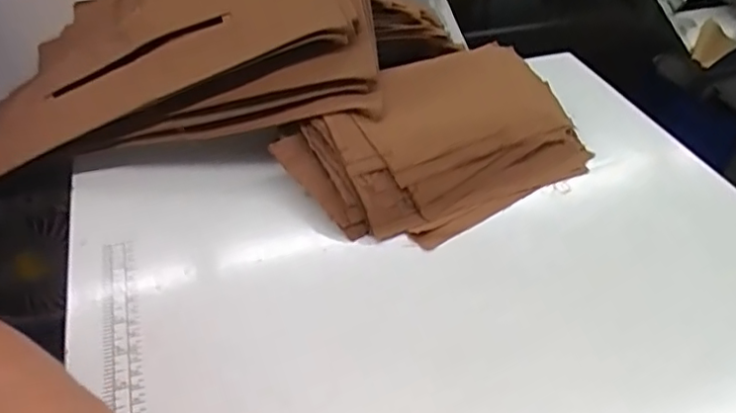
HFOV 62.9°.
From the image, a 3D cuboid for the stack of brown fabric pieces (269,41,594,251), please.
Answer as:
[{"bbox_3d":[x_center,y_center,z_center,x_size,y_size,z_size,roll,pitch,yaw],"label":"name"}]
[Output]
[{"bbox_3d":[0.062,-0.057,0.516,0.247,0.064,0.145,-23,47,-25],"label":"stack of brown fabric pieces"}]

